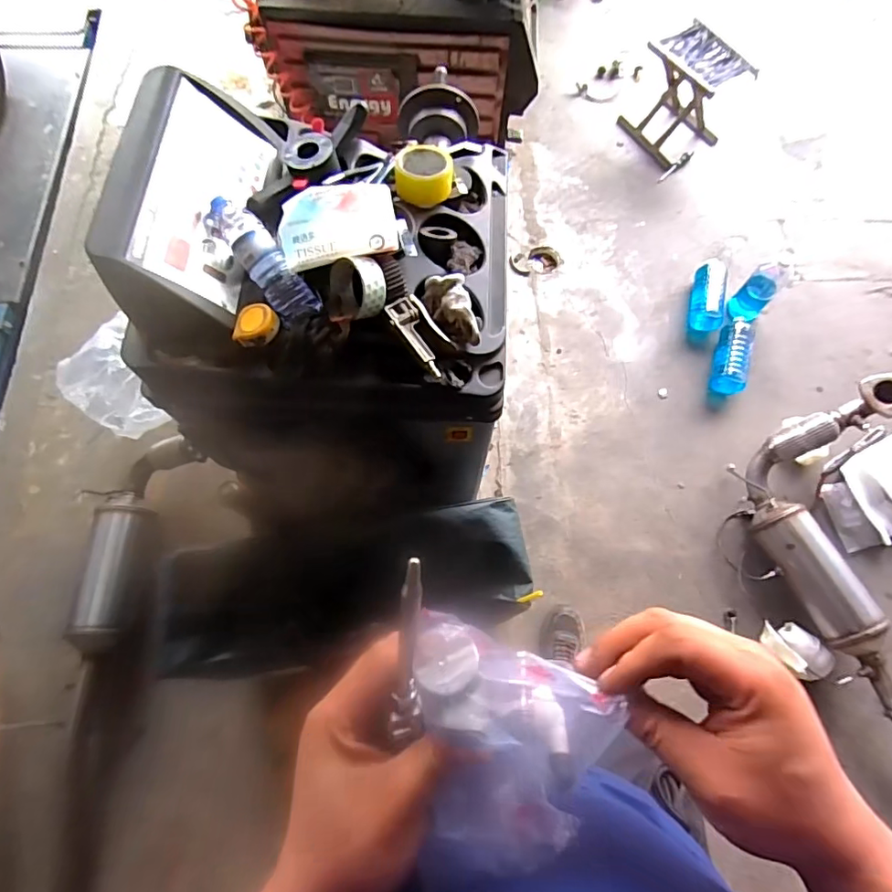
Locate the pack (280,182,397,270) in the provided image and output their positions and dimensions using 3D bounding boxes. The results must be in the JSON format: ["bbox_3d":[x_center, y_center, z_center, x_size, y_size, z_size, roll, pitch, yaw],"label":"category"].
[{"bbox_3d":[-0.149,-0.312,0.737,0.159,0.058,0.098,-8,68,-3],"label":"pack"}]

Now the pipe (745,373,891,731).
[{"bbox_3d":[0.979,0.381,1.241,0.369,0.233,1.118,0,70,-1],"label":"pipe"}]

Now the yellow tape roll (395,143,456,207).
[{"bbox_3d":[-0.035,-0.445,0.867,0.093,0.045,0.091,0,70,-1],"label":"yellow tape roll"}]

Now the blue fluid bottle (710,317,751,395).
[{"bbox_3d":[0.840,-0.271,1.558,0.075,0.069,0.262,15,71,5],"label":"blue fluid bottle"}]

